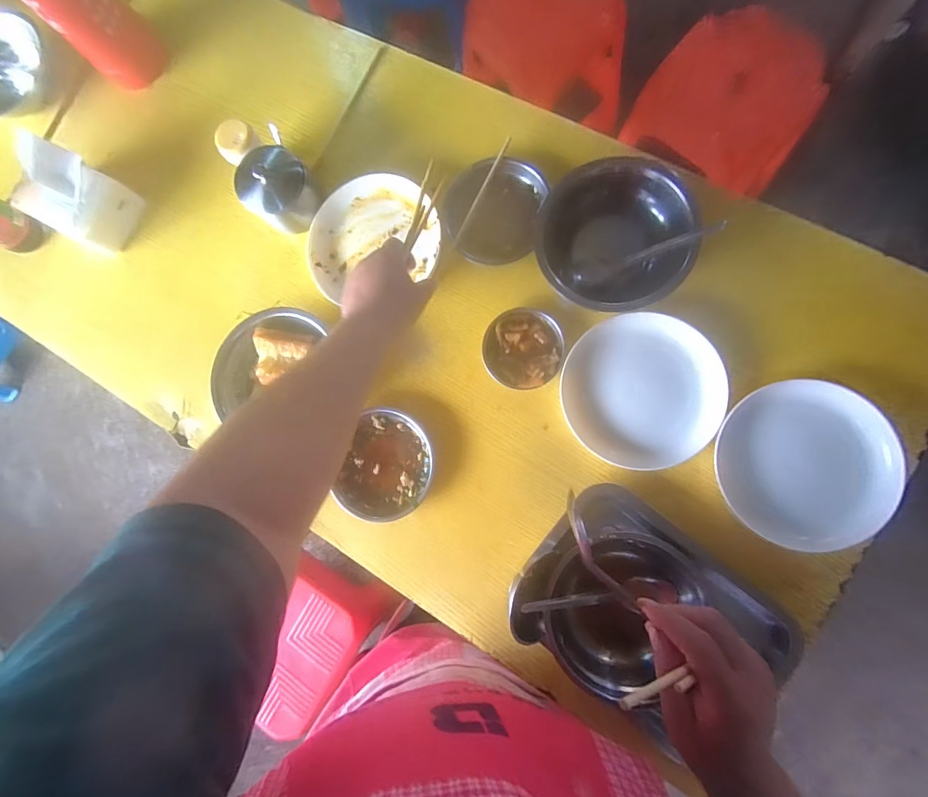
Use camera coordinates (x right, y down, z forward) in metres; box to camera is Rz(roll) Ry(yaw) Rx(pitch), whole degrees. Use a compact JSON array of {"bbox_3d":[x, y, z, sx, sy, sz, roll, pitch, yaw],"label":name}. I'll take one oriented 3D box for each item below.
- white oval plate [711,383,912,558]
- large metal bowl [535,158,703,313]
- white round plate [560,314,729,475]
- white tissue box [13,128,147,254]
[{"bbox_3d":[0.348,0.067,0.440,0.164,0.034,0.163,9,87,9],"label":"white oval plate"},{"bbox_3d":[0.166,-0.172,0.464,0.170,0.067,0.156,-1,85,8],"label":"large metal bowl"},{"bbox_3d":[0.196,-0.009,0.472,0.159,0.027,0.167,-1,85,8],"label":"white round plate"},{"bbox_3d":[-0.527,-0.270,0.569,0.123,0.084,0.100,27,89,7],"label":"white tissue box"}]

